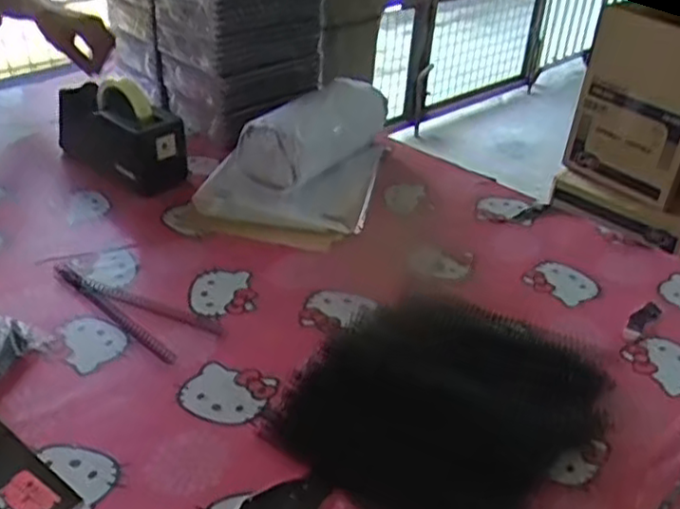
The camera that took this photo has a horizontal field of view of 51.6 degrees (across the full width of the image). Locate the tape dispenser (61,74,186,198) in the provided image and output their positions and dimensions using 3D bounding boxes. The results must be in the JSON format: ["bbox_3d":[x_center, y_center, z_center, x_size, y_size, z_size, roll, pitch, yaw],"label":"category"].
[{"bbox_3d":[-0.295,-0.168,0.945,0.217,0.117,0.082,28,40,31],"label":"tape dispenser"}]

